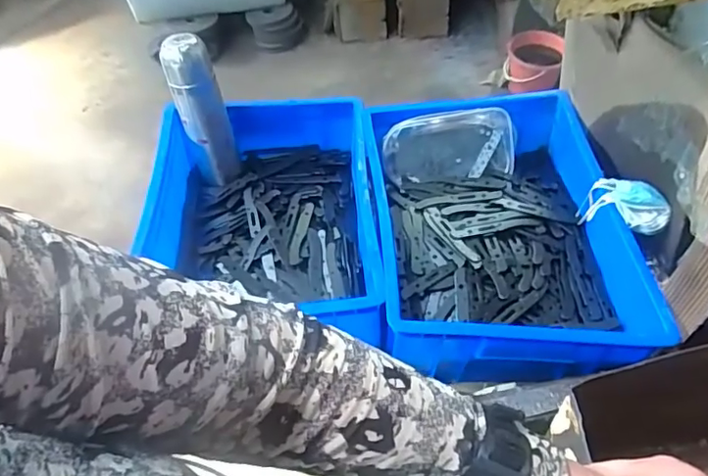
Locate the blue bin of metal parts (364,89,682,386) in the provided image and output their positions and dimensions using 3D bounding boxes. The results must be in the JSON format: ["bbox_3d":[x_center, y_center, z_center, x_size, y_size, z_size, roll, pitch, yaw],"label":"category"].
[{"bbox_3d":[0.179,-0.028,0.717,0.303,0.118,0.422,-4,54,-1],"label":"blue bin of metal parts"}]

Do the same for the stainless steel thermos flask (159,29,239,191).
[{"bbox_3d":[-0.215,-0.173,0.775,0.065,0.218,0.066,-16,55,-9],"label":"stainless steel thermos flask"}]

